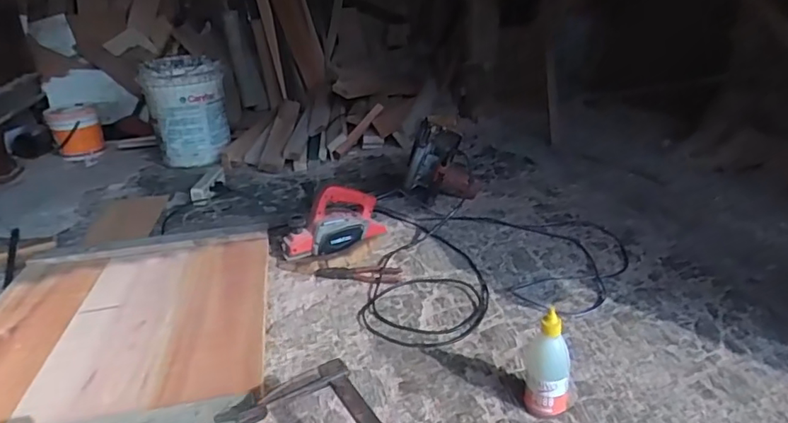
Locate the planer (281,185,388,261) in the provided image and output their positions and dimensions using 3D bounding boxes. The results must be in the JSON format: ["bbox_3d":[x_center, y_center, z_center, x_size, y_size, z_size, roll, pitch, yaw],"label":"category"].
[{"bbox_3d":[-0.145,0.034,1.371,0.268,0.146,0.117,-17,29,-27],"label":"planer"}]

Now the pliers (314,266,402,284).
[{"bbox_3d":[-0.082,0.143,1.292,0.196,0.015,0.056,2,26,9],"label":"pliers"}]

